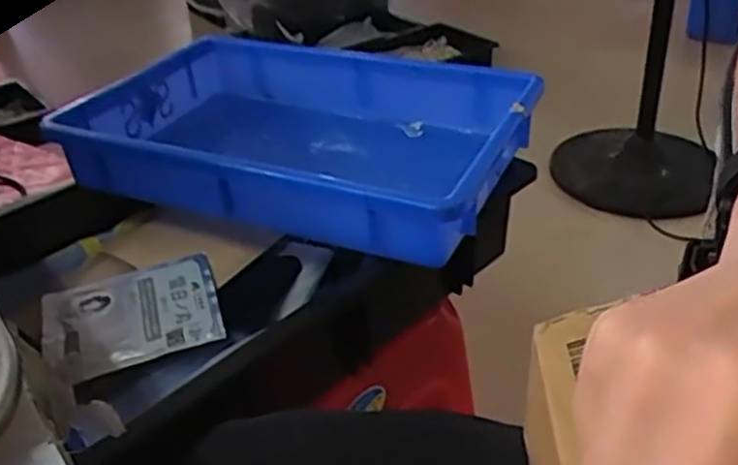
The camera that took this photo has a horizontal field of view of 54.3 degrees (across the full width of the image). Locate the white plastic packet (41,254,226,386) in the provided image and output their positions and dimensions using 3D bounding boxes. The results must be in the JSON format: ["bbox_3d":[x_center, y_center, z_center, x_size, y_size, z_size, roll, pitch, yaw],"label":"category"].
[{"bbox_3d":[-0.183,0.064,0.556,0.130,0.009,0.093,-15,43,-12],"label":"white plastic packet"}]

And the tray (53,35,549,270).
[{"bbox_3d":[-0.058,-0.079,0.631,0.361,0.089,0.255,9,36,19],"label":"tray"}]

